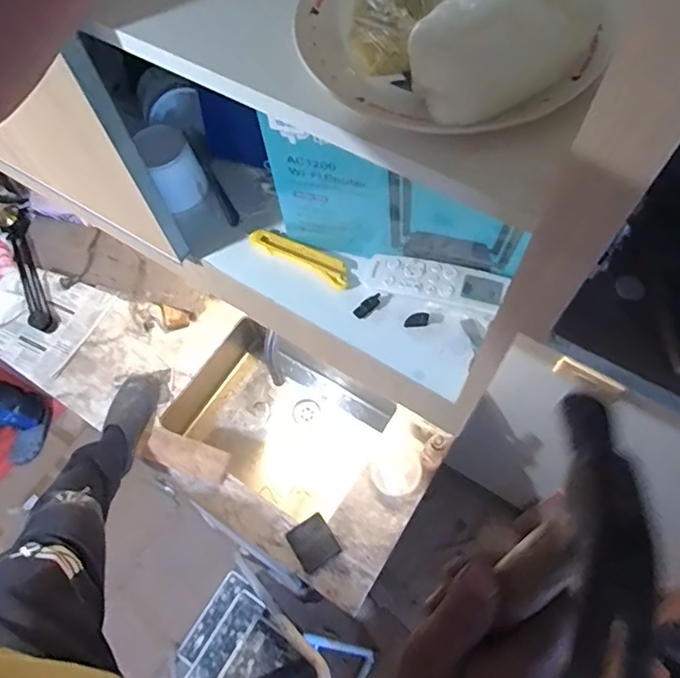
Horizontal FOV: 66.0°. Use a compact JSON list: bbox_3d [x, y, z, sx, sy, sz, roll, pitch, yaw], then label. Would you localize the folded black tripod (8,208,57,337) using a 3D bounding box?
[{"bbox_3d":[-0.880,-0.198,1.483,0.080,0.049,0.412,-21,66,-7],"label":"folded black tripod"}]

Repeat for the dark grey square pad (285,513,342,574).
[{"bbox_3d":[-0.059,0.455,1.168,0.090,0.012,0.100,-32,67,-12],"label":"dark grey square pad"}]

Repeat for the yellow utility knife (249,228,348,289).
[{"bbox_3d":[-0.049,-0.106,0.664,0.142,0.011,0.032,29,69,15],"label":"yellow utility knife"}]

